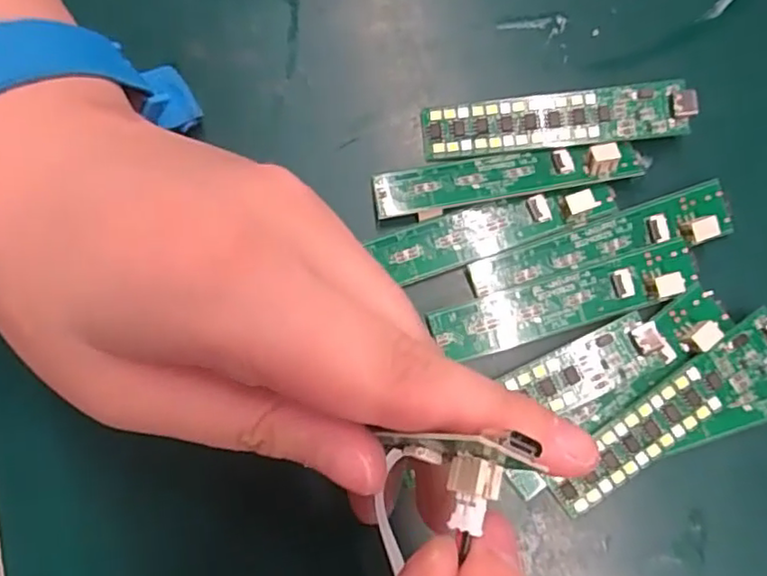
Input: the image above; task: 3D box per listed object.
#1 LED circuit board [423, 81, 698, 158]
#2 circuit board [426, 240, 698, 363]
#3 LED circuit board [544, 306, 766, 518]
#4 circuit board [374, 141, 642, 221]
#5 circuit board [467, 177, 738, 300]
[{"bbox_3d":[0.055,-0.054,0.205,0.083,0.010,0.017,-4,80,0],"label":"LED circuit board"},{"bbox_3d":[0.058,0.004,0.195,0.078,0.008,0.016,-16,80,-2],"label":"circuit board"},{"bbox_3d":[0.085,0.037,0.190,0.083,0.010,0.017,-36,81,-5],"label":"LED circuit board"},{"bbox_3d":[0.040,-0.036,0.201,0.086,0.008,0.016,-9,80,-1],"label":"circuit board"},{"bbox_3d":[0.068,-0.013,0.198,0.083,0.007,0.017,-18,80,-2],"label":"circuit board"}]

